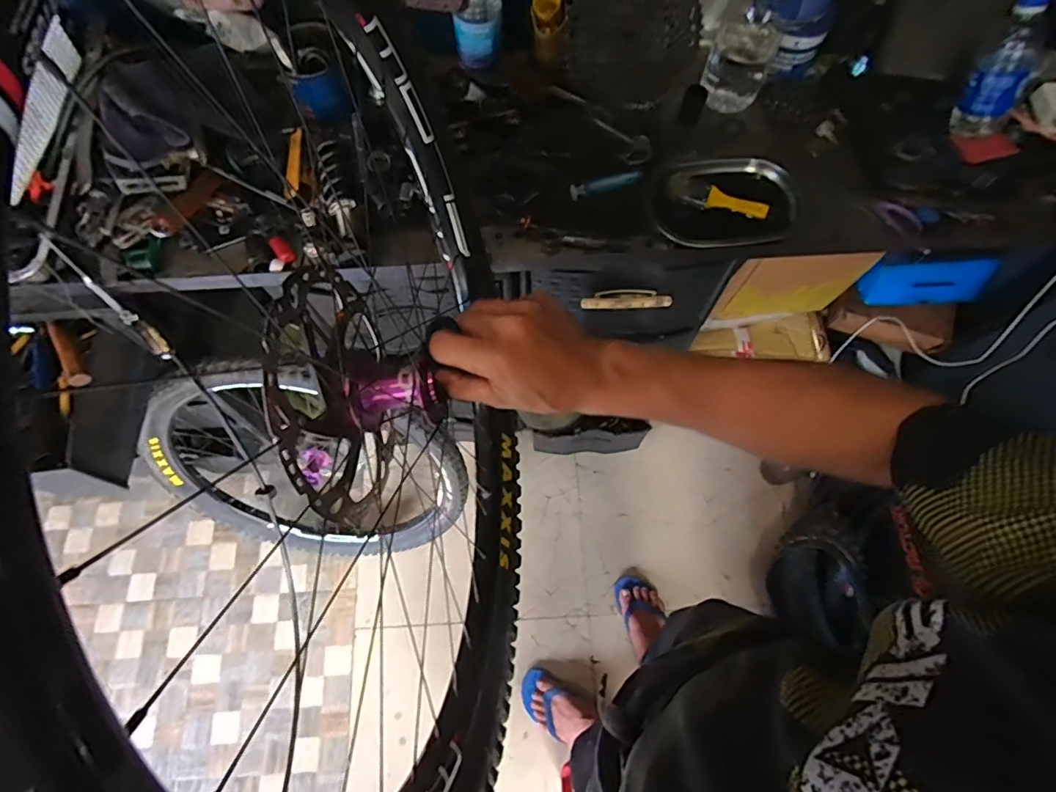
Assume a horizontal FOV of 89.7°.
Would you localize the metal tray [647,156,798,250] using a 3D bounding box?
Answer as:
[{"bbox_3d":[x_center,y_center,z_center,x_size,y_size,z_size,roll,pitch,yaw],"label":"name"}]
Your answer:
[{"bbox_3d":[0.281,-0.280,0.758,0.216,0.031,0.146,0,69,0],"label":"metal tray"}]

